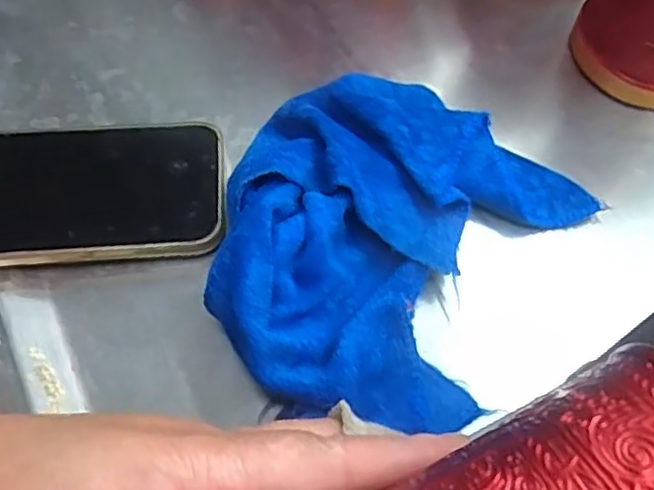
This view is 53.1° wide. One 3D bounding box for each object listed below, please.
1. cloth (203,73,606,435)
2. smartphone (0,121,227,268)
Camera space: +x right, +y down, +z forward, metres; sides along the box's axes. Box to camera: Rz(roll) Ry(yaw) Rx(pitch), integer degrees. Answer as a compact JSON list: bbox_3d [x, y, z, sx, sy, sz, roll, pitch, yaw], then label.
[{"bbox_3d":[0.023,-0.007,0.304,0.160,0.048,0.171,28,63,14],"label":"cloth"},{"bbox_3d":[-0.131,-0.028,0.325,0.156,0.016,0.081,-5,55,-6],"label":"smartphone"}]

